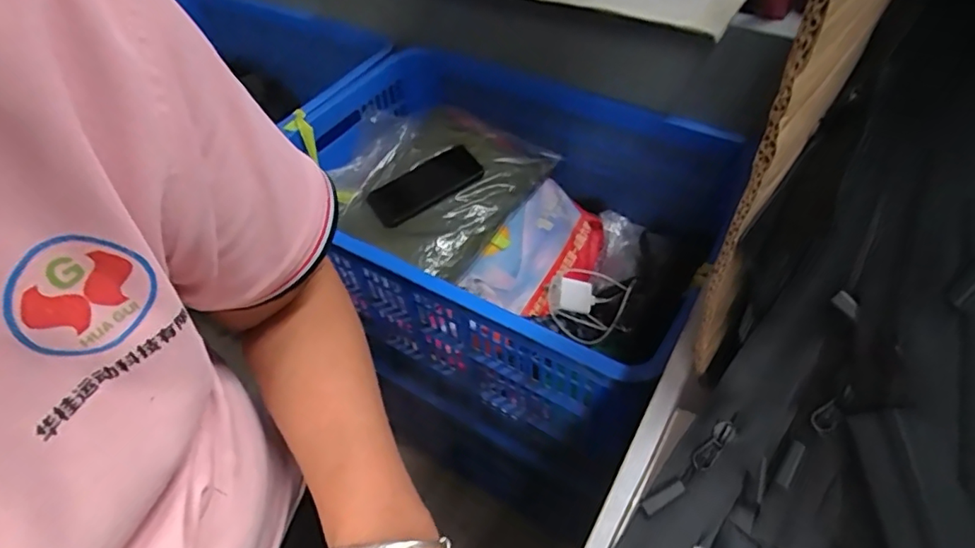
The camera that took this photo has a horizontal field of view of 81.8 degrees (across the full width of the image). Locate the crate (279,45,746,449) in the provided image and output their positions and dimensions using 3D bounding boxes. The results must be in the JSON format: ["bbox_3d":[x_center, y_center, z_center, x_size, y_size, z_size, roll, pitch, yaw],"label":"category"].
[{"bbox_3d":[-0.009,-0.080,0.825,0.617,0.225,0.427,23,54,22],"label":"crate"}]

